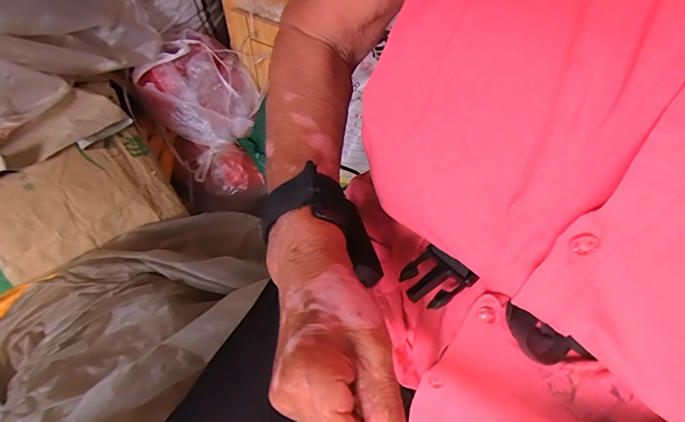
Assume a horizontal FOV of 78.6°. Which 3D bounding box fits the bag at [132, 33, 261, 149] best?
[{"bbox_3d":[-0.322,-0.280,0.971,0.221,0.171,0.198,29,63,19],"label":"bag"}]

